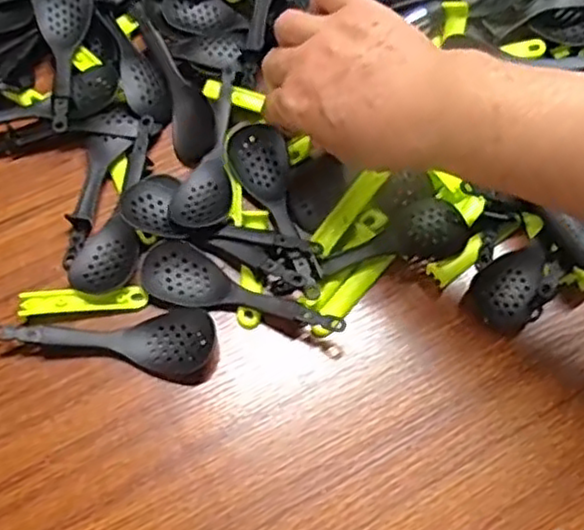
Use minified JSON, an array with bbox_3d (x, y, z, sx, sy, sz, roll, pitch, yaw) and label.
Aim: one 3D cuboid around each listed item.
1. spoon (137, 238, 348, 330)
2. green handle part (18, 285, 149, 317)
[{"bbox_3d":[-0.035,0.019,0.422,0.130,0.016,0.037,27,66,12],"label":"spoon"},{"bbox_3d":[-0.127,0.022,0.428,0.075,0.005,0.016,-5,63,-3],"label":"green handle part"}]

